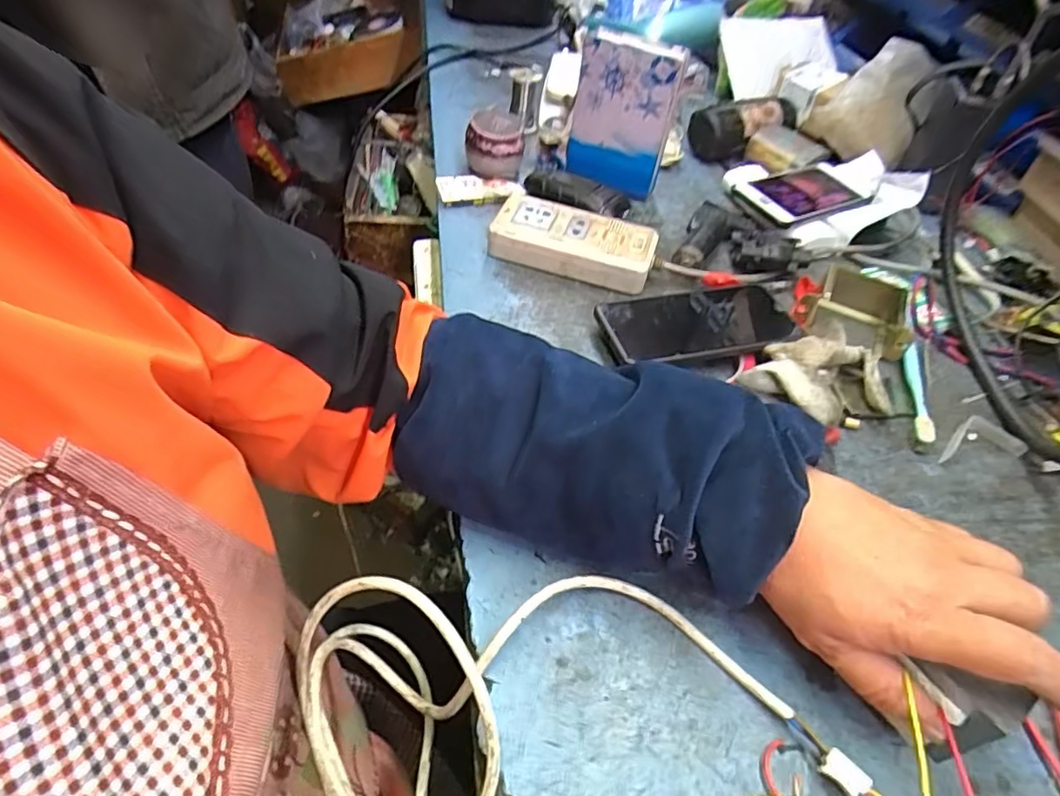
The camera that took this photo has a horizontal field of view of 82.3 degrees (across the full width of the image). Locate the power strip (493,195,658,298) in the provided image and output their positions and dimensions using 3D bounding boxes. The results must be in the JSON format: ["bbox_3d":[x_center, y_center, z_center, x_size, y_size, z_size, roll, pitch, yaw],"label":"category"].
[{"bbox_3d":[0.040,-0.144,0.563,0.145,0.035,0.065,16,48,8],"label":"power strip"}]

